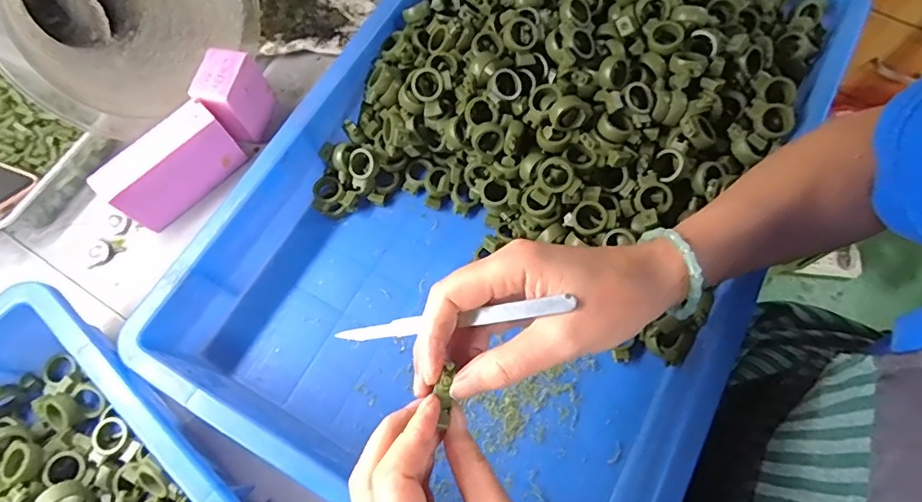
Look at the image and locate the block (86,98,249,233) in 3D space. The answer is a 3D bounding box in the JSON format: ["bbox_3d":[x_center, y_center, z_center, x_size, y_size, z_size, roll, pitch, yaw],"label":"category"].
[{"bbox_3d":[-0.251,-0.072,0.452,0.033,0.070,0.107,42,75,15],"label":"block"}]

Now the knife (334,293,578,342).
[{"bbox_3d":[-0.008,0.038,0.279,0.137,0.008,0.010,-12,67,21],"label":"knife"}]

